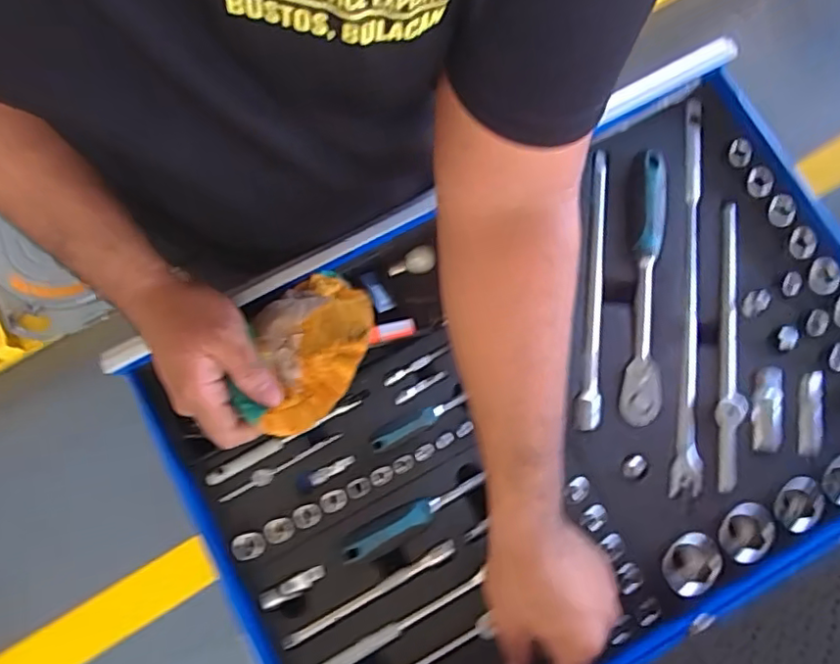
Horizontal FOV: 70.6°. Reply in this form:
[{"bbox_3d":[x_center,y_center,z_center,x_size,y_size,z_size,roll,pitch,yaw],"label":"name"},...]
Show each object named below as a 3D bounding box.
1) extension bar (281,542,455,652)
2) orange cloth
[{"bbox_3d":[-0.039,0.205,0.465,0.147,0.011,0.012,-27,80,-6],"label":"extension bar"},{"bbox_3d":[-0.090,0.011,0.456,0.091,0.060,0.129,32,79,6],"label":"orange cloth"}]

